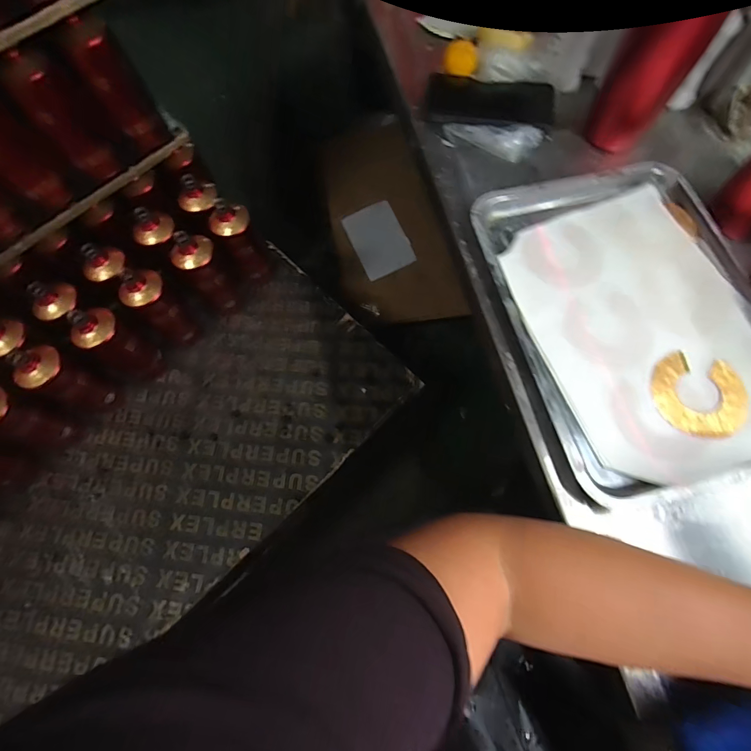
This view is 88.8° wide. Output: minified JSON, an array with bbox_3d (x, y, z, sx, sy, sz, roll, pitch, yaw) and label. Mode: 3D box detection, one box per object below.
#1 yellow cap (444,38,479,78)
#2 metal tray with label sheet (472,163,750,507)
[{"bbox_3d":[0.115,-0.426,0.513,0.042,0.025,0.042,7,73,8],"label":"yellow cap"},{"bbox_3d":[0.264,-0.070,0.385,0.263,0.020,0.335,-13,72,1],"label":"metal tray with label sheet"}]

